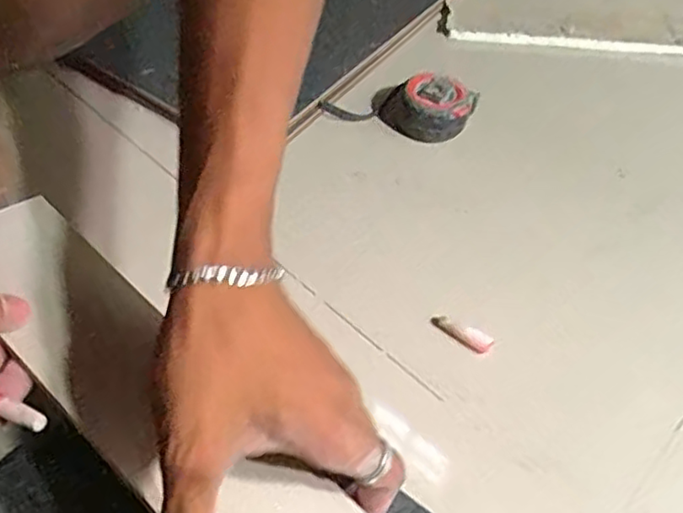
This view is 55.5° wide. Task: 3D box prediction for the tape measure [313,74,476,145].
[{"bbox_3d":[0.056,-0.133,0.564,0.112,0.048,0.065,18,51,9],"label":"tape measure"}]

